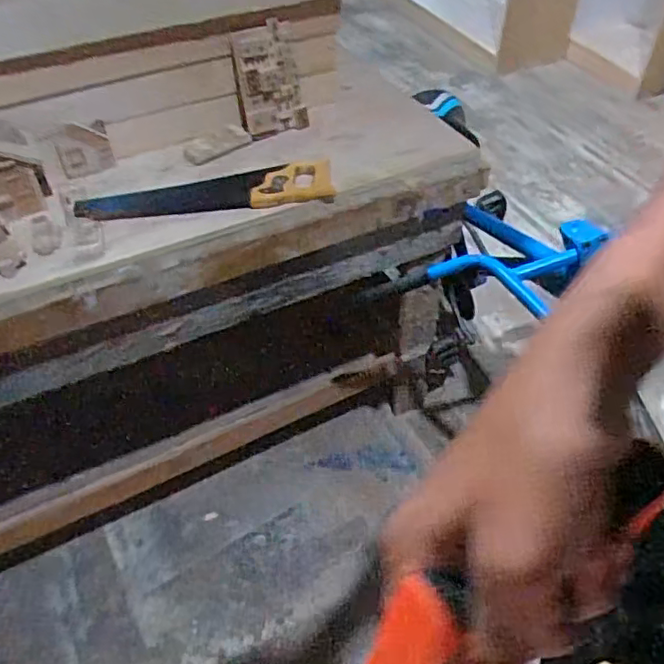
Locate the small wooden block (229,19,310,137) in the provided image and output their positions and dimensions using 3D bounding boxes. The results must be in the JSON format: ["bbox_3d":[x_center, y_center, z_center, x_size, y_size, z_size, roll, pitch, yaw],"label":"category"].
[{"bbox_3d":[-0.118,-0.450,1.098,0.123,0.187,0.026,-28,39,-17],"label":"small wooden block"}]

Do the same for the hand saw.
[{"bbox_3d":[-0.202,-0.233,0.995,0.399,0.028,0.093,-5,48,-3],"label":"hand saw"}]

